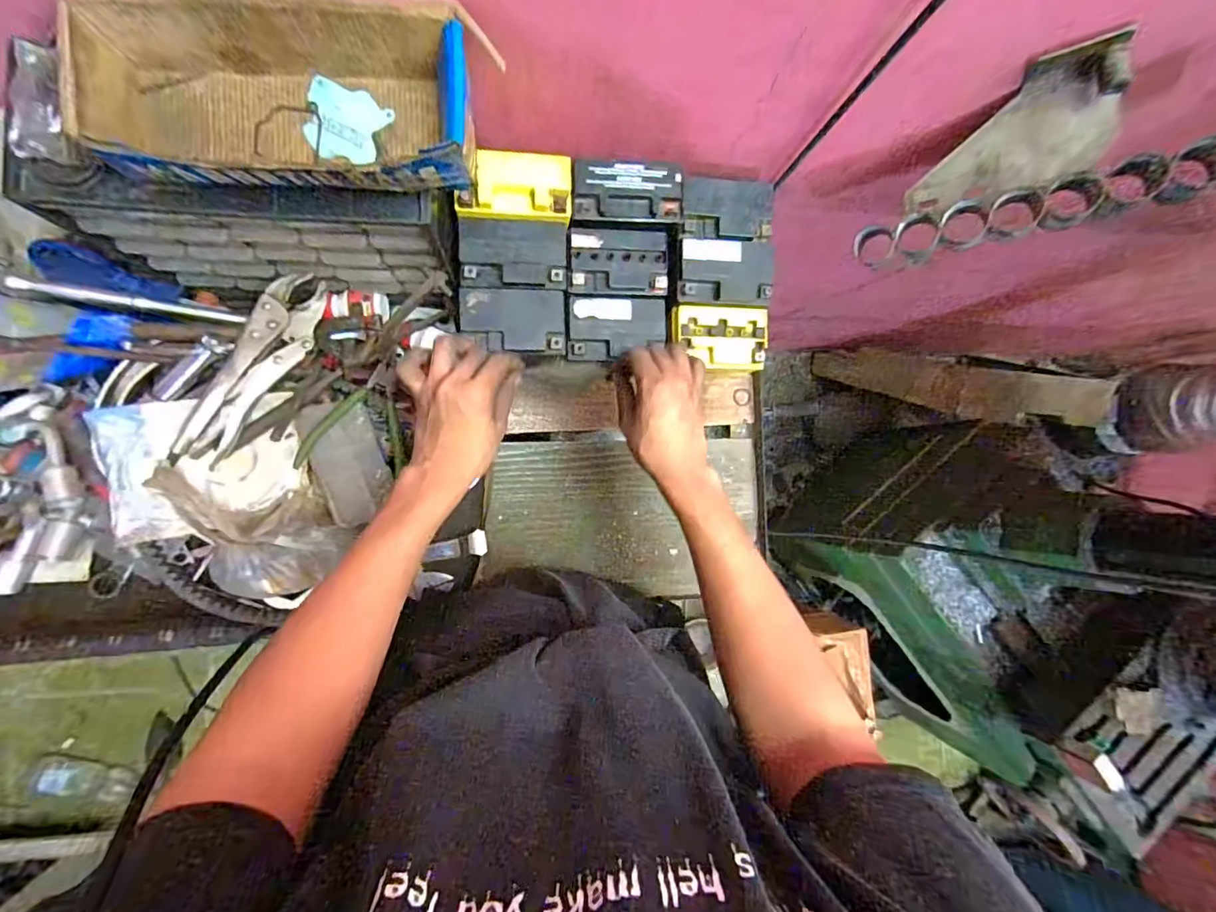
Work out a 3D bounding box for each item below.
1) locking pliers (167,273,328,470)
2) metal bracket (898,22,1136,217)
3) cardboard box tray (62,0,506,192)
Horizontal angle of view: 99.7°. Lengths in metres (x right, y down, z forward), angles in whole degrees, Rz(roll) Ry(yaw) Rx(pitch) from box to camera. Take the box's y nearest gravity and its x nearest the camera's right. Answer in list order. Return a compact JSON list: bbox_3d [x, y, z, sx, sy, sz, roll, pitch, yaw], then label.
[{"bbox_3d":[-0.345,-0.083,0.502,0.054,0.024,0.204,29,85,-6],"label":"locking pliers"},{"bbox_3d":[0.377,-0.304,0.487,0.165,0.045,0.104,-7,107,33],"label":"metal bracket"},{"bbox_3d":[-0.239,-0.260,0.374,0.273,0.067,0.116,-1,88,-8],"label":"cardboard box tray"}]

